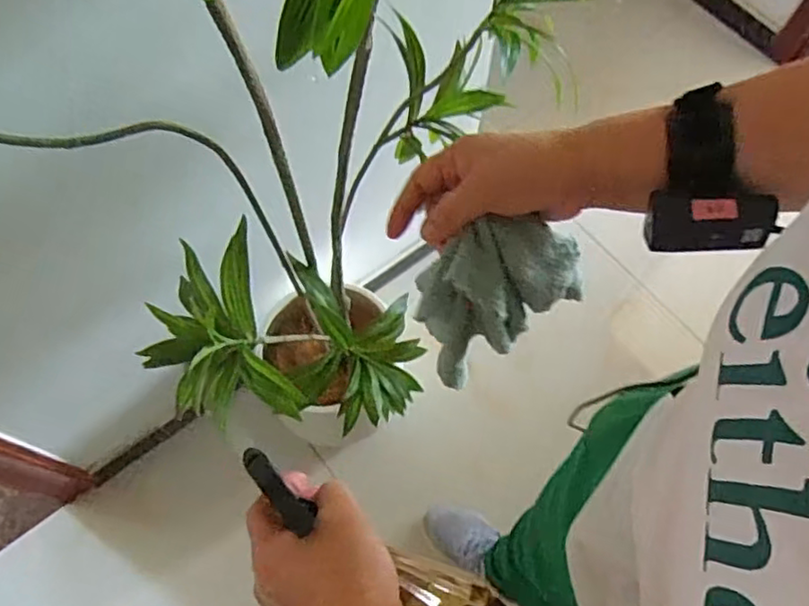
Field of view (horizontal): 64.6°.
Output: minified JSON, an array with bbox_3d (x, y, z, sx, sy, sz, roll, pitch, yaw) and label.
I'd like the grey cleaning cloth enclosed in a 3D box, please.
[{"bbox_3d":[0.068,0.002,0.482,0.115,0.144,0.064,-18,68,-10],"label":"grey cleaning cloth"}]

